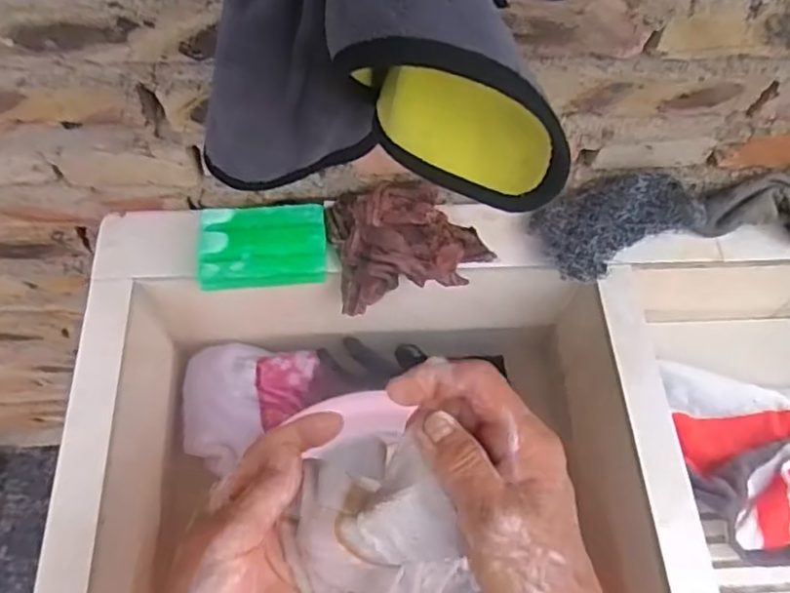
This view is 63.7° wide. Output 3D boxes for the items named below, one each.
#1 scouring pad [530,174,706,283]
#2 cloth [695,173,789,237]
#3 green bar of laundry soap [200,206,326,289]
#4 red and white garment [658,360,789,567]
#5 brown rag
[{"bbox_3d":[0.193,-0.072,0.548,0.142,0.040,0.078,-25,69,-14],"label":"scouring pad"},{"bbox_3d":[0.334,-0.082,0.573,0.129,0.031,0.055,3,65,-2],"label":"cloth"},{"bbox_3d":[-0.107,-0.042,0.527,0.099,0.023,0.073,-1,66,-4],"label":"green bar of laundry soap"},{"bbox_3d":[0.392,0.149,0.554,0.280,0.069,0.169,8,65,0],"label":"red and white garment"},{"bbox_3d":[0.013,-0.050,0.541,0.131,0.062,0.095,-5,66,-6],"label":"brown rag"}]

